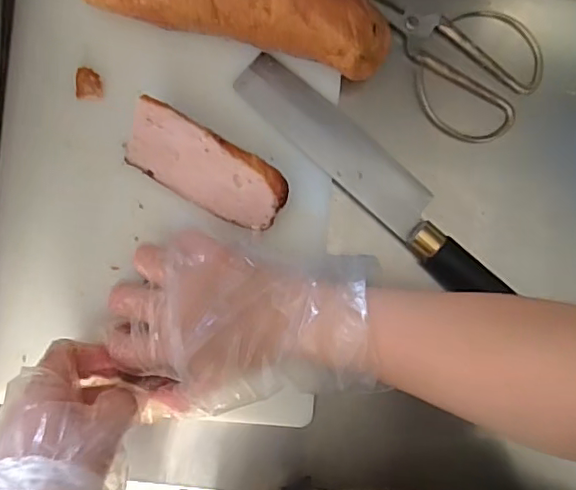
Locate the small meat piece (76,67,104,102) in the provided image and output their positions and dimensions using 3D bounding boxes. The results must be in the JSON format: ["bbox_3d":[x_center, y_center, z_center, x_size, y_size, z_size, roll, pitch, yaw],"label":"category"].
[{"bbox_3d":[-0.147,-0.120,0.425,0.019,0.009,0.023,7,88,-1],"label":"small meat piece"}]

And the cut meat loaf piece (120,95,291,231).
[{"bbox_3d":[-0.056,-0.056,0.407,0.117,0.023,0.053,30,119,0],"label":"cut meat loaf piece"}]

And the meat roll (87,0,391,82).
[{"bbox_3d":[-0.034,-0.168,0.401,0.211,0.061,0.058,14,88,-1],"label":"meat roll"}]

